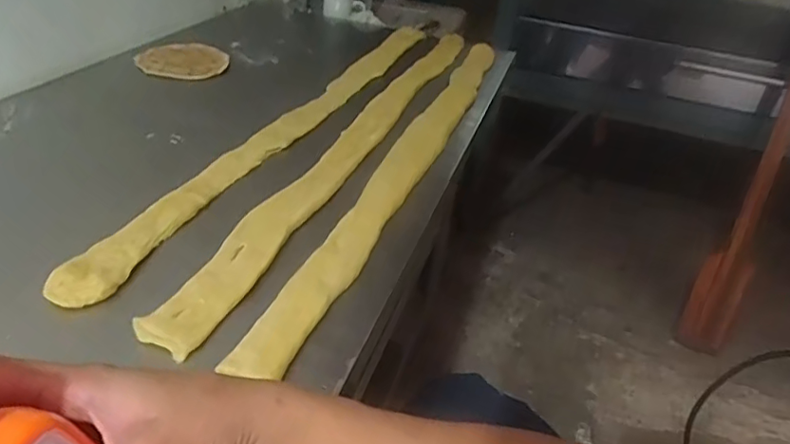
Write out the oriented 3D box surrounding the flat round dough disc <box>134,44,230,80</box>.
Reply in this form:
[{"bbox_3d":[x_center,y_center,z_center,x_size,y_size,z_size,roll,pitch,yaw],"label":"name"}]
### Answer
[{"bbox_3d":[-0.330,-0.251,0.880,0.130,0.013,0.127,5,35,-3],"label":"flat round dough disc"}]

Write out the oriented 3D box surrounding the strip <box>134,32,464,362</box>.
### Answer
[{"bbox_3d":[-0.037,-0.127,0.742,0.055,0.021,0.817,16,36,13],"label":"strip"}]

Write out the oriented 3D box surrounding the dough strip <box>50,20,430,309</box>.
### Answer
[{"bbox_3d":[-0.118,-0.157,0.779,0.051,0.017,0.839,17,36,14],"label":"dough strip"}]

